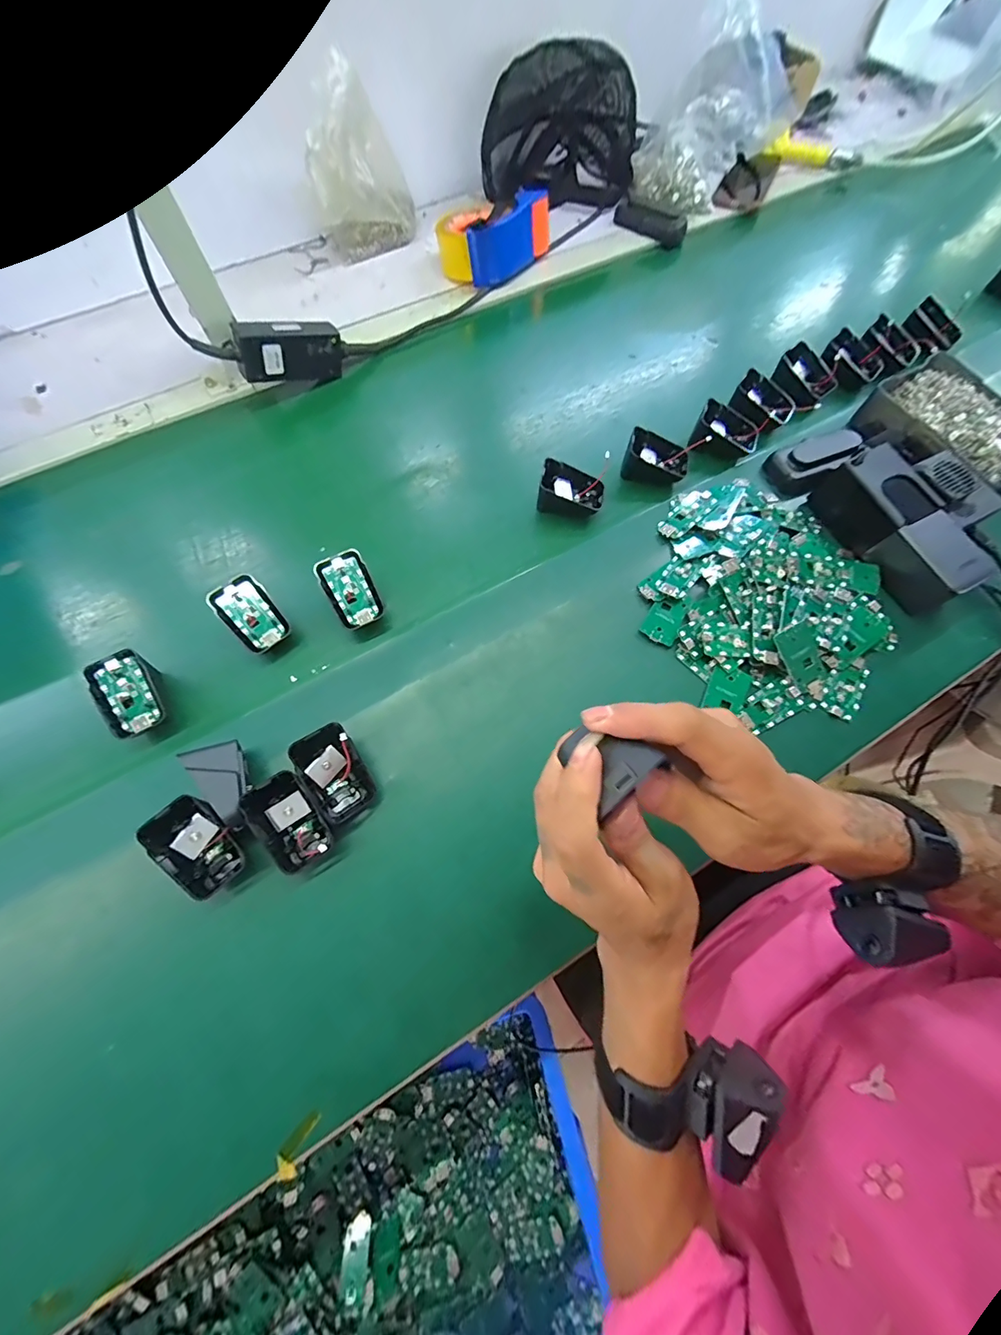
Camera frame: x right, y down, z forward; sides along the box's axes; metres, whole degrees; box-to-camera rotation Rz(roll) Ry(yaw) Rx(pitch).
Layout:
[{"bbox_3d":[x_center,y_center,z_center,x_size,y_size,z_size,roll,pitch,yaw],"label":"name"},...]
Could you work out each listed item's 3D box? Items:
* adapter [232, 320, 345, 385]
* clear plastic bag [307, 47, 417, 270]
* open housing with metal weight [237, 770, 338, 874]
[{"bbox_3d":[-0.245,-0.365,0.526,0.117,0.064,0.025,-27,68,-31],"label":"adapter"},{"bbox_3d":[-0.188,-0.668,0.613,0.135,0.151,0.093,-12,67,-4],"label":"clear plastic bag"},{"bbox_3d":[-0.158,0.116,0.338,0.044,0.024,0.069,-34,87,-12],"label":"open housing with metal weight"}]

